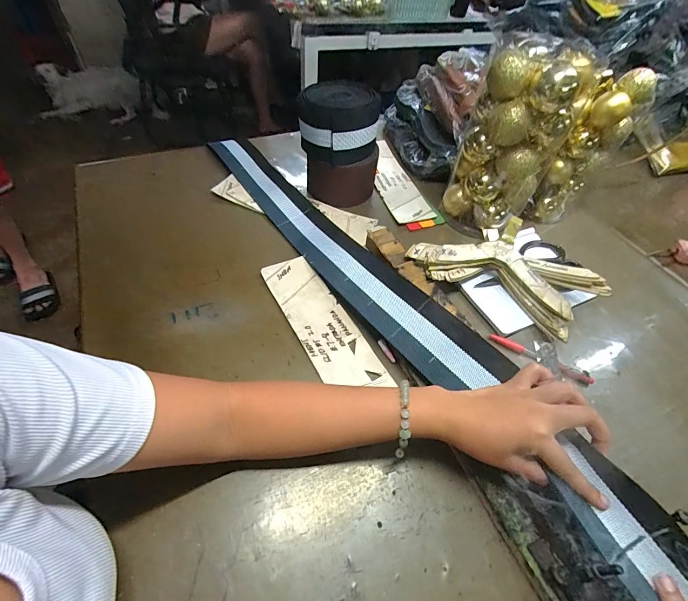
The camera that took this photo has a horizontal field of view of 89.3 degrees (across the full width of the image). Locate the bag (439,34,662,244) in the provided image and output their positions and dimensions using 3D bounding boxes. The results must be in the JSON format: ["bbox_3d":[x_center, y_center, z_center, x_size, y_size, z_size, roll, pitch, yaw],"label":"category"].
[{"bbox_3d":[0.304,-0.244,0.554,0.220,0.248,0.141,-24,58,-21],"label":"bag"}]

